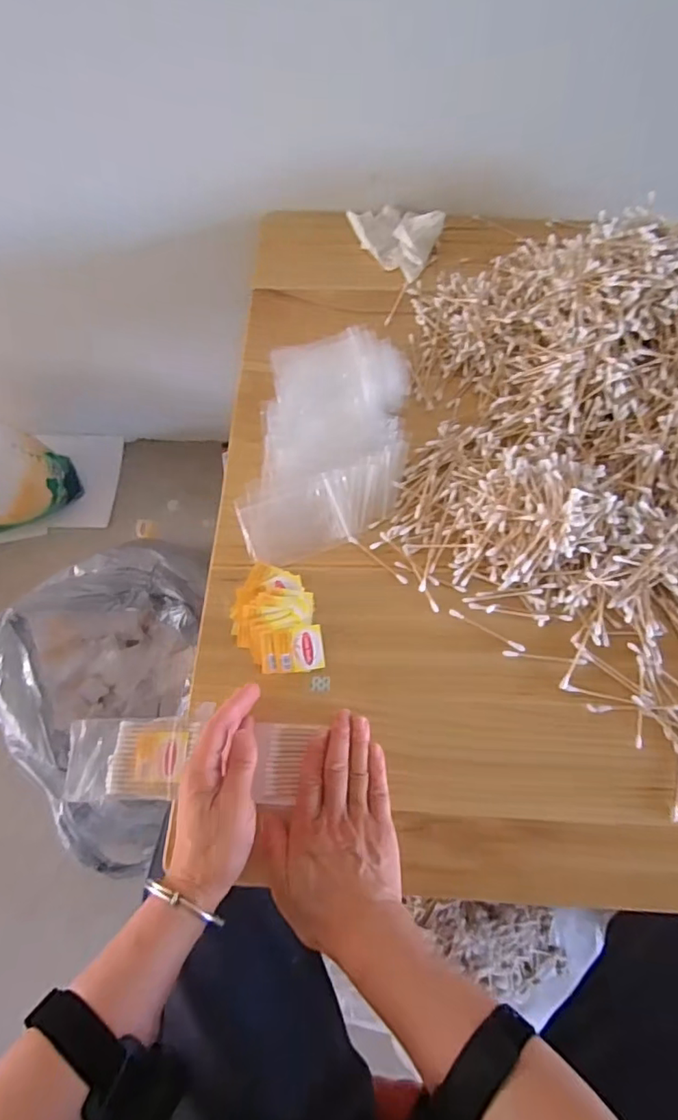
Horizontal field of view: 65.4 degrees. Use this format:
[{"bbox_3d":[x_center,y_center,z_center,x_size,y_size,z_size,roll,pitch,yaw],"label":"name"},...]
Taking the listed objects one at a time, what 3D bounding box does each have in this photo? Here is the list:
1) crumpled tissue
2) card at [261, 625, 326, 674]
[{"bbox_3d":[0.076,-0.429,0.699,0.133,0.034,0.086,42,72,17],"label":"crumpled tissue"},{"bbox_3d":[-0.044,0.085,0.500,0.058,0.004,0.041,-5,83,-7],"label":"card"}]

